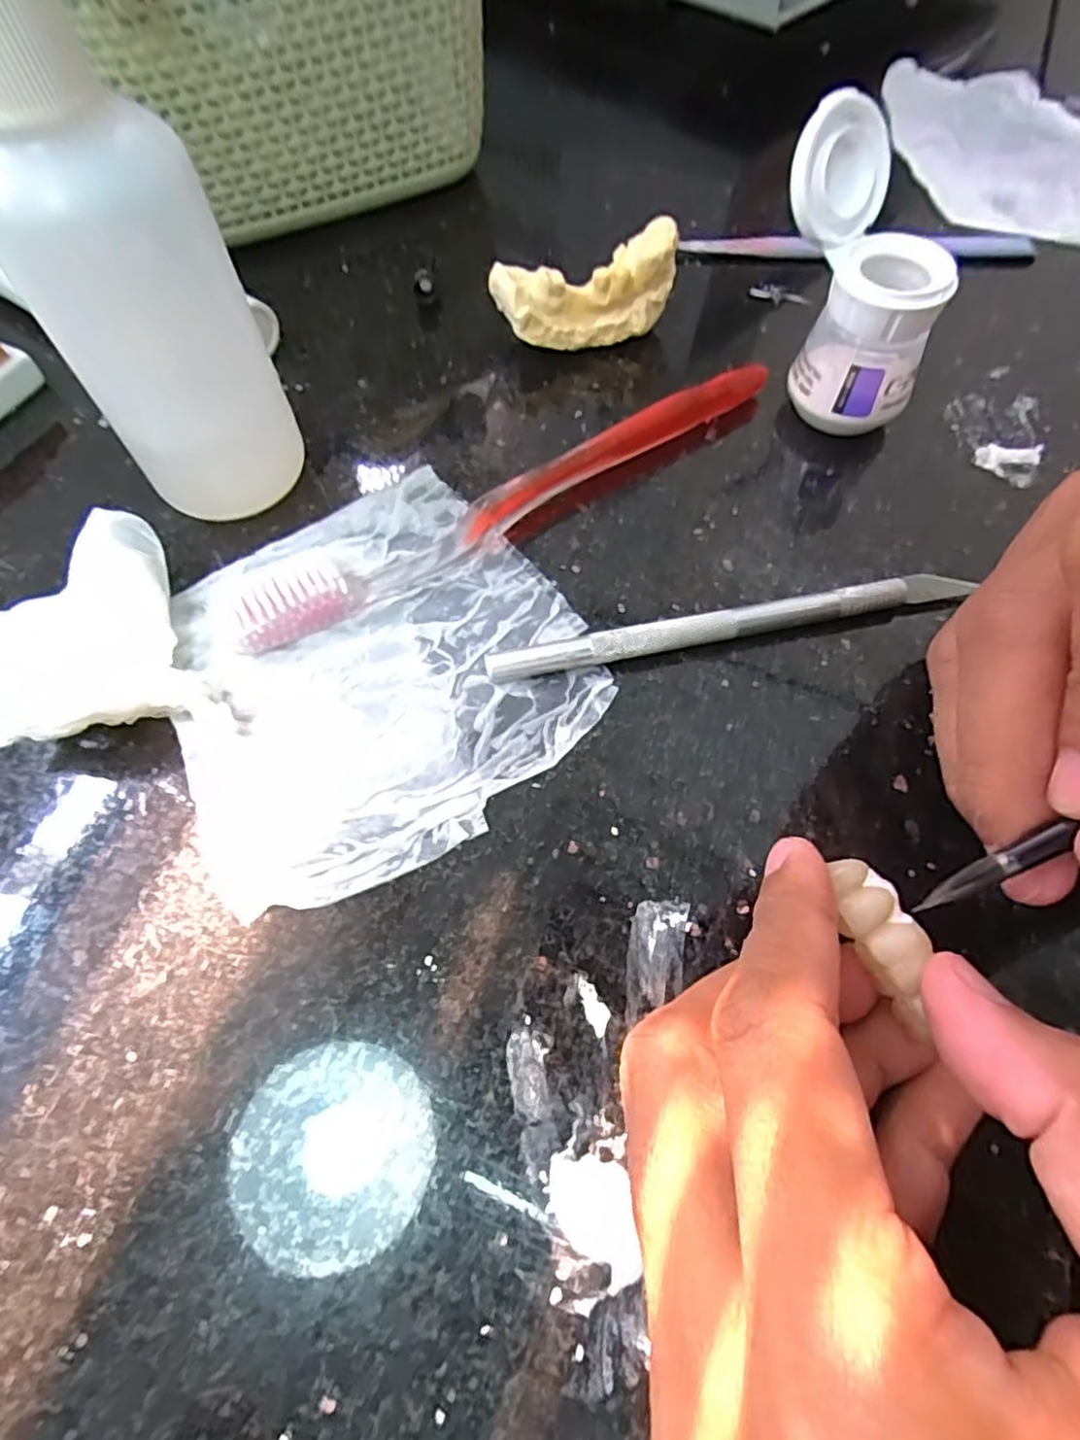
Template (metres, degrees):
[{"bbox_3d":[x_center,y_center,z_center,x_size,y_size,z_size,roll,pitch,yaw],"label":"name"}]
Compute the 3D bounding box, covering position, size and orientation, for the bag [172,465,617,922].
[{"bbox_3d":[-0.045,-0.019,0.175,0.106,0.011,0.112,-23,65,-10],"label":"bag"}]

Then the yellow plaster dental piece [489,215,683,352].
[{"bbox_3d":[0.018,-0.148,0.232,0.065,0.031,0.024,-26,65,-12],"label":"yellow plaster dental piece"}]

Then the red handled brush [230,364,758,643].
[{"bbox_3d":[-0.005,-0.069,0.200,0.182,0.012,0.013,-31,66,-14],"label":"red handled brush"}]

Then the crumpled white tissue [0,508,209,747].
[{"bbox_3d":[-0.120,-0.022,0.174,0.046,0.019,0.060,-24,65,-11],"label":"crumpled white tissue"}]

